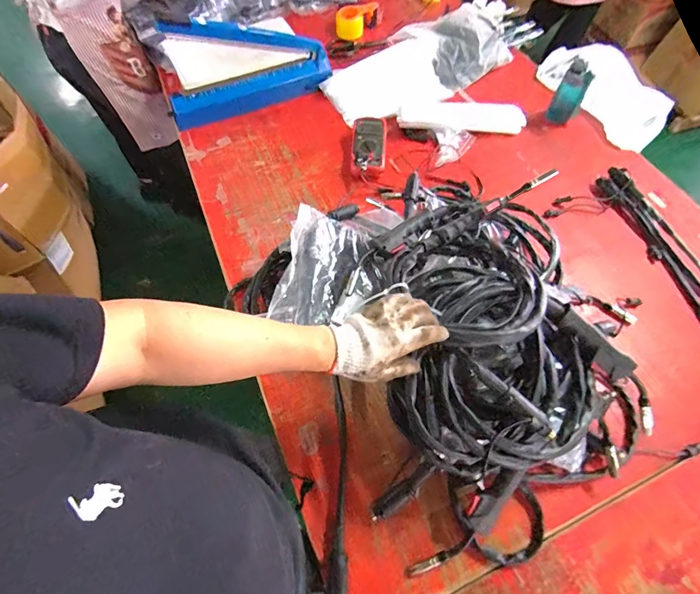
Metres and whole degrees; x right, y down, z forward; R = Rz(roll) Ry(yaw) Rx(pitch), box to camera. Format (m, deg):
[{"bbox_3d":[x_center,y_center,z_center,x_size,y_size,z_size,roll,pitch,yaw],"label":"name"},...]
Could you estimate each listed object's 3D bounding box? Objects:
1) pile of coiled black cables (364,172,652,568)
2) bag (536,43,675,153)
[{"bbox_3d":[0.272,0.088,0.679,0.475,0.236,0.662,-7,63,-2],"label":"pile of coiled black cables"},{"bbox_3d":[0.838,-0.658,1.201,0.290,0.076,0.441,-22,68,-3],"label":"bag"}]

